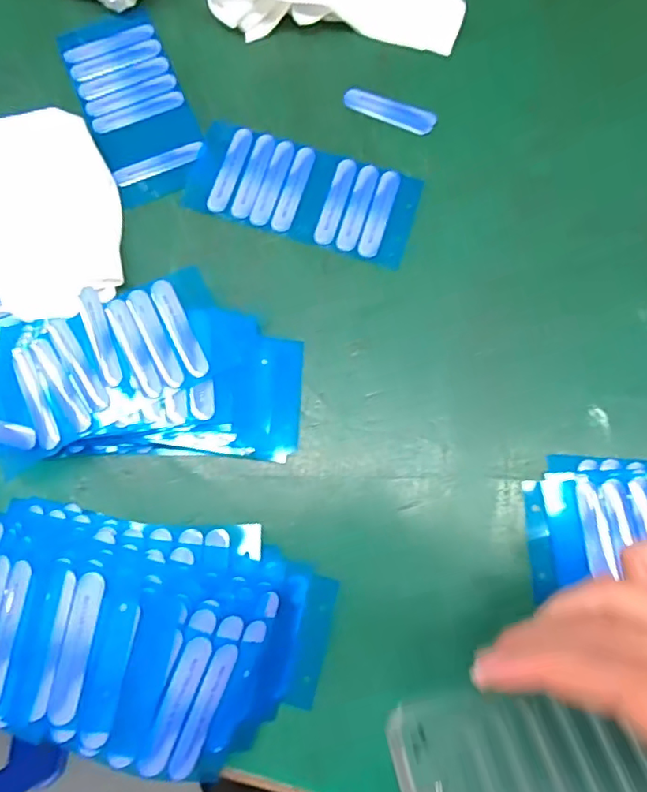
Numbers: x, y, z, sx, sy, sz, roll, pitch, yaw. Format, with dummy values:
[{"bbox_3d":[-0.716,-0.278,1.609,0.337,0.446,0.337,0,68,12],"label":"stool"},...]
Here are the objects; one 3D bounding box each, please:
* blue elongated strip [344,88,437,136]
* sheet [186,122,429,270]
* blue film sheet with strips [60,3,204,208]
[{"bbox_3d":[0.037,-0.159,0.299,0.051,0.004,0.015,22,78,4],"label":"blue elongated strip"},{"bbox_3d":[-0.010,-0.109,0.287,0.118,0.004,0.054,16,77,3],"label":"sheet"},{"bbox_3d":[-0.104,-0.161,0.297,0.053,0.004,0.117,-23,79,-6],"label":"blue film sheet with strips"}]

